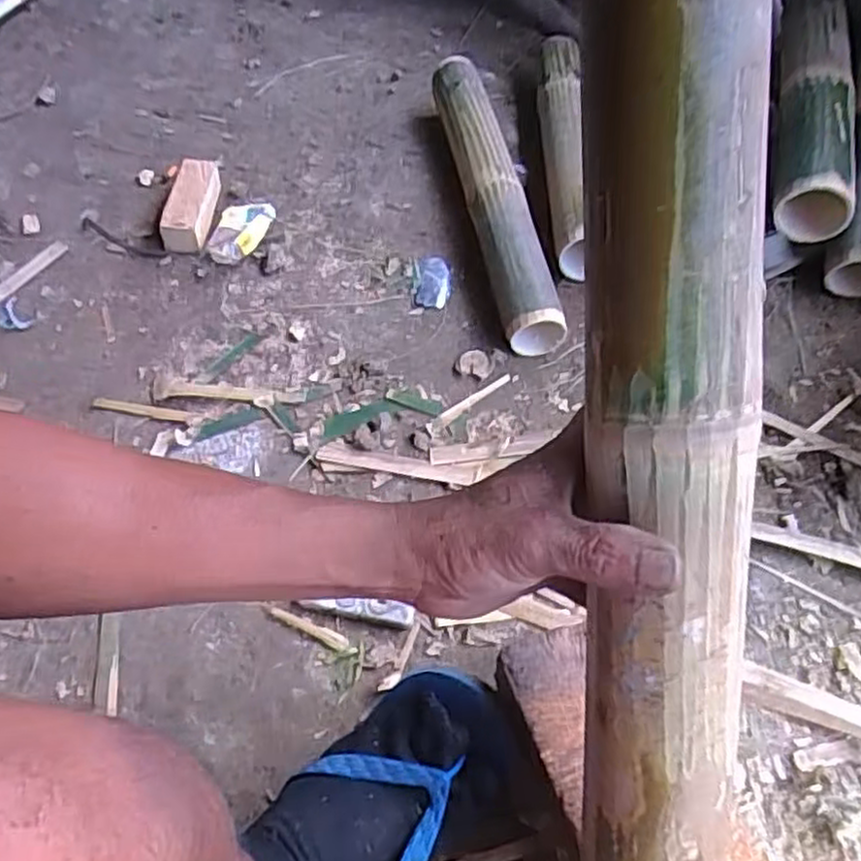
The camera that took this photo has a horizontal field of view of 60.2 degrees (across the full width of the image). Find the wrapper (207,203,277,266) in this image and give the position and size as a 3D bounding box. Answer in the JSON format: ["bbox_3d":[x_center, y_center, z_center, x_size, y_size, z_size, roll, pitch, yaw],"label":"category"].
[{"bbox_3d":[-0.240,-0.252,0.941,0.068,0.028,0.106,-1,55,5],"label":"wrapper"}]

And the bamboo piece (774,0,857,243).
[{"bbox_3d":[0.487,-0.438,0.935,0.080,0.072,0.531,12,57,14],"label":"bamboo piece"}]

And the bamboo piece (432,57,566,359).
[{"bbox_3d":[0.079,-0.302,0.924,0.078,0.067,0.497,-10,54,-1],"label":"bamboo piece"}]

